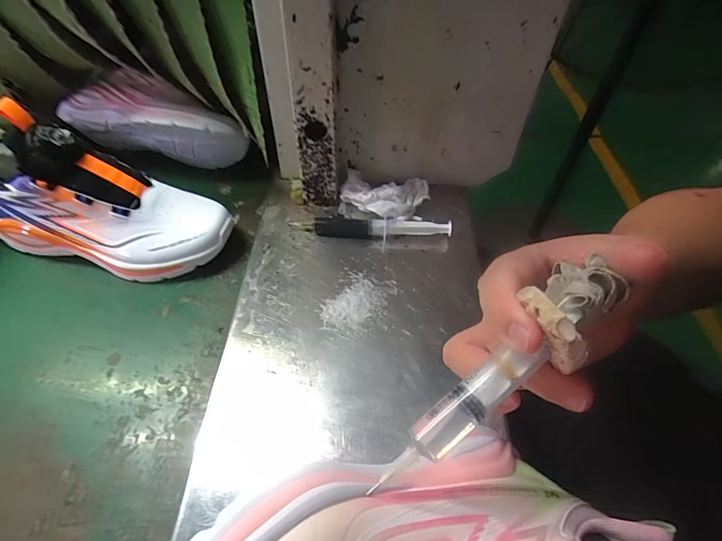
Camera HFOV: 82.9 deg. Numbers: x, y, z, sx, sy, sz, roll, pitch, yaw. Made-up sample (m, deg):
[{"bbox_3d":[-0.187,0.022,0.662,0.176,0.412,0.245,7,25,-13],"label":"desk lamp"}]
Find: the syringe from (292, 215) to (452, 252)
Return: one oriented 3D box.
[{"bbox_3d":[0.012,-0.045,0.441,0.168,0.022,0.017,4,50,1],"label":"syringe"}]

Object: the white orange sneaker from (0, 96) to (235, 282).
[{"bbox_3d":[-0.268,-0.079,0.412,0.254,0.154,0.086,11,51,7],"label":"white orange sneaker"}]

